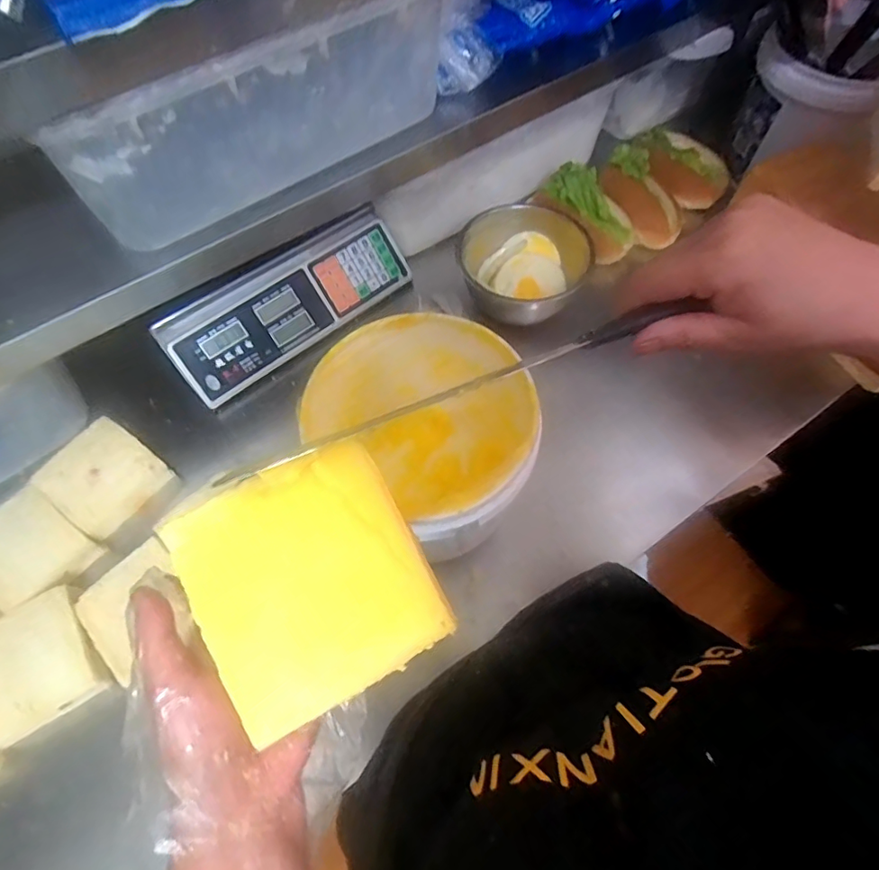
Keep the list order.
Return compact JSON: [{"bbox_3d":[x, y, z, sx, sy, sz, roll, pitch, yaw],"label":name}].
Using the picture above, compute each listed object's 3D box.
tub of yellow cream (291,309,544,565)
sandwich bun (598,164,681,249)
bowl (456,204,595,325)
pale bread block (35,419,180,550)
[{"bbox_3d":[-0.009,0.015,0.552,0.209,0.211,0.180,36,70,17],"label":"tub of yellow cream"},{"bbox_3d":[0.299,-0.347,0.792,0.058,0.052,0.156,-36,82,-15],"label":"sandwich bun"},{"bbox_3d":[0.112,-0.215,0.704,0.173,0.090,0.138,2,64,2],"label":"bowl"},{"bbox_3d":[-0.391,0.052,0.630,0.120,0.059,0.110,33,69,15],"label":"pale bread block"}]

